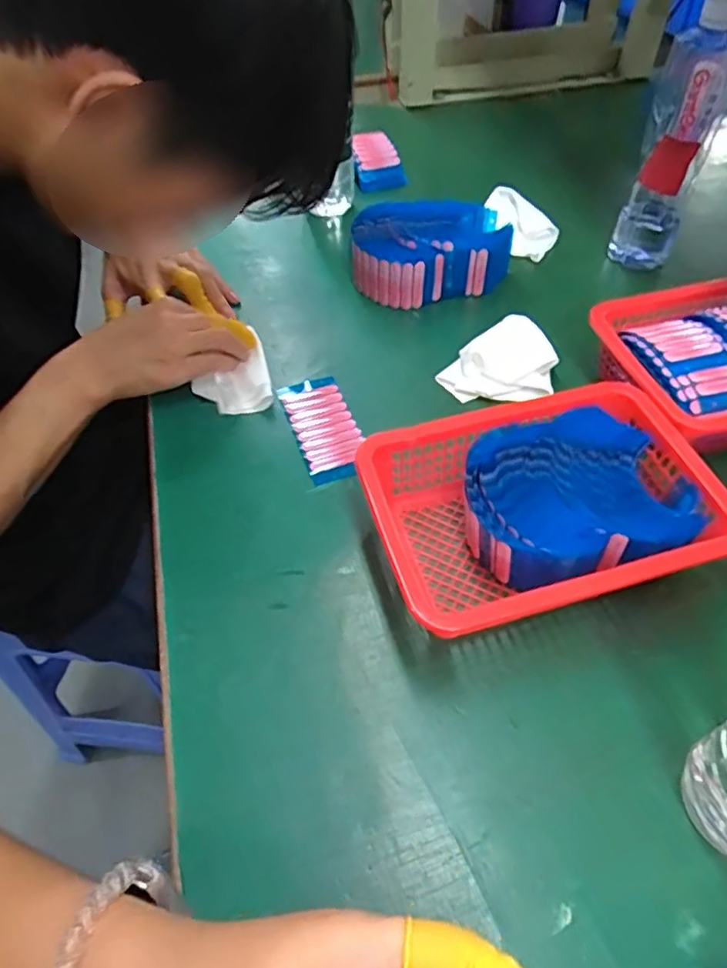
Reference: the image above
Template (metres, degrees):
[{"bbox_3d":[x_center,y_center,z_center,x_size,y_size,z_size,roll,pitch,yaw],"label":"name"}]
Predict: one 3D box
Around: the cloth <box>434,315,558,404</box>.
[{"bbox_3d":[0.126,-0.105,0.550,0.100,0.029,0.077,-33,58,-24],"label":"cloth"}]

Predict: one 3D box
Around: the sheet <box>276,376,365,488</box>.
[{"bbox_3d":[-0.033,-0.050,0.518,0.053,0.006,0.116,-16,53,-13],"label":"sheet"}]

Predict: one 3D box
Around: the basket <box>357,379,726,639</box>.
[{"bbox_3d":[0.121,0.021,0.425,0.216,0.064,0.151,-13,52,-10],"label":"basket"}]

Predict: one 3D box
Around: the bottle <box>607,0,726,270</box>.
[{"bbox_3d":[0.299,-0.324,0.594,0.064,0.221,0.070,18,53,14],"label":"bottle"}]

